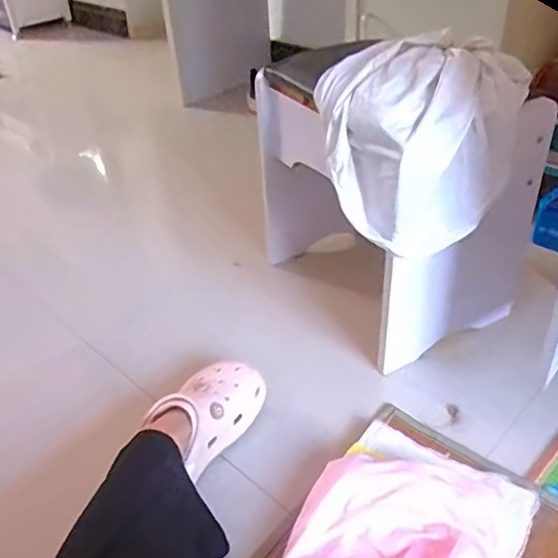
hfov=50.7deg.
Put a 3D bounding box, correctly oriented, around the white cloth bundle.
[{"bbox_3d":[0.176,-0.174,0.744,0.242,0.204,0.178,4,37,10],"label":"white cloth bundle"}]

